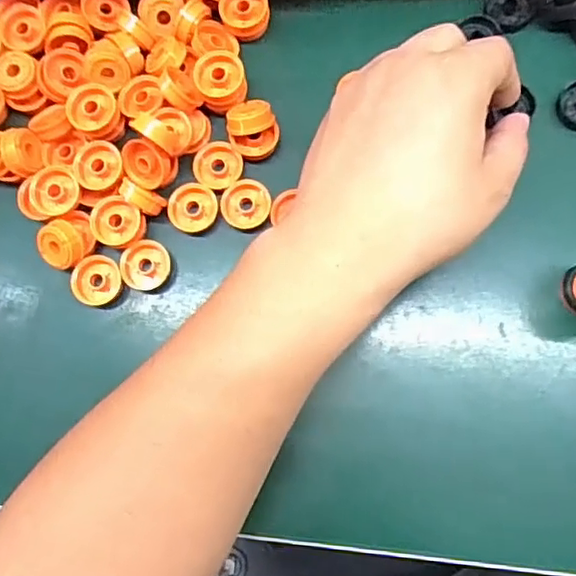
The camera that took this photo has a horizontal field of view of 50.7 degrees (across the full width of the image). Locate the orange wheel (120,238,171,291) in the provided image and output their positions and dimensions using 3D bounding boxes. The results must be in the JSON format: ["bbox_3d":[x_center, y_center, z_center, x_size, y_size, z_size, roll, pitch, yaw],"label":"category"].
[{"bbox_3d":[-0.074,-0.012,0.316,0.024,0.007,0.026,-1,79,5],"label":"orange wheel"}]

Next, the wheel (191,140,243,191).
[{"bbox_3d":[-0.037,-0.065,0.322,0.024,0.008,0.026,-1,79,5],"label":"wheel"}]

